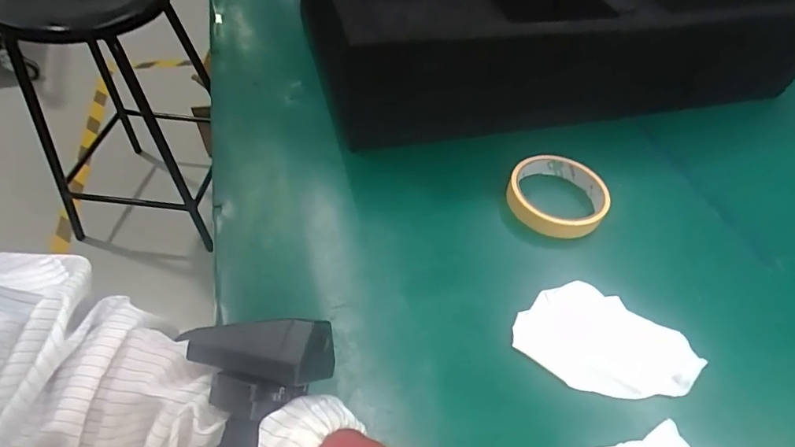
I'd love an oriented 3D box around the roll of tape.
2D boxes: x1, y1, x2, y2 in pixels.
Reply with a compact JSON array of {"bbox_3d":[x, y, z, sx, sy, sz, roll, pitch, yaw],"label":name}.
[{"bbox_3d":[0.149,-0.029,0.423,0.085,0.021,0.085,3,51,-3],"label":"roll of tape"}]

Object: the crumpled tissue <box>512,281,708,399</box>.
[{"bbox_3d":[0.149,0.087,0.330,0.122,0.016,0.071,19,52,10],"label":"crumpled tissue"}]

